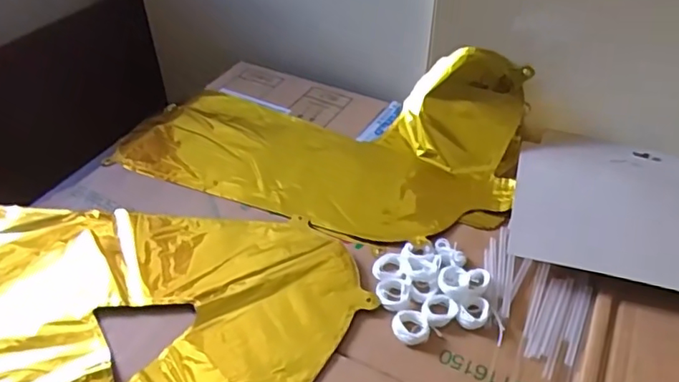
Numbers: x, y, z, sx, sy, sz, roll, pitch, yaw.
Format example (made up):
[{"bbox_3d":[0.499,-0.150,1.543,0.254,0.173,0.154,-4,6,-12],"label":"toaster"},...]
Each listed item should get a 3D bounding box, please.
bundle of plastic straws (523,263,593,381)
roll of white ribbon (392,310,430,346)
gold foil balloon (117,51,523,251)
[{"bbox_3d":[0.163,0.095,0.428,0.041,0.004,0.098,17,44,17],"label":"bundle of plastic straws"},{"bbox_3d":[0.052,0.099,0.417,0.026,0.006,0.027,0,41,0],"label":"roll of white ribbon"},{"bbox_3d":[-0.022,-0.064,0.567,0.389,0.080,0.214,13,43,14],"label":"gold foil balloon"}]

